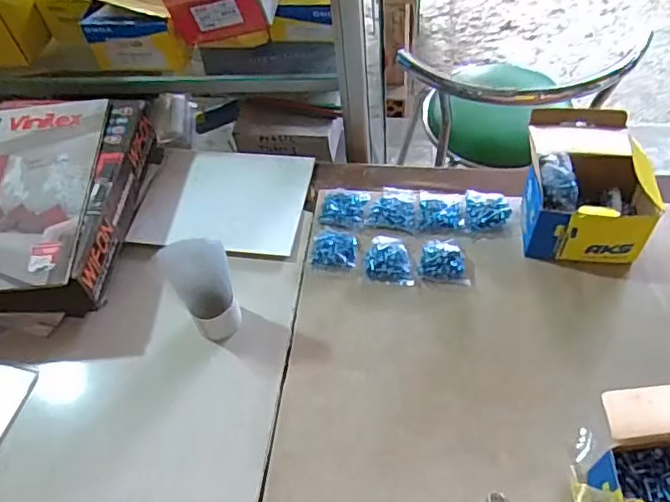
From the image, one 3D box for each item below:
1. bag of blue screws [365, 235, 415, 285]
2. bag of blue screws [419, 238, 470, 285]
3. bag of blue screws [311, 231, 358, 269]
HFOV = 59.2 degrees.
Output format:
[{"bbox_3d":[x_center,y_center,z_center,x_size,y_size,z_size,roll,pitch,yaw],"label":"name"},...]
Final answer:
[{"bbox_3d":[0.072,0.011,0.797,0.062,0.020,0.072,-5,55,2],"label":"bag of blue screws"},{"bbox_3d":[0.149,0.012,0.790,0.067,0.031,0.058,5,56,9],"label":"bag of blue screws"},{"bbox_3d":[0.000,-0.005,0.819,0.063,0.017,0.063,0,56,6],"label":"bag of blue screws"}]

